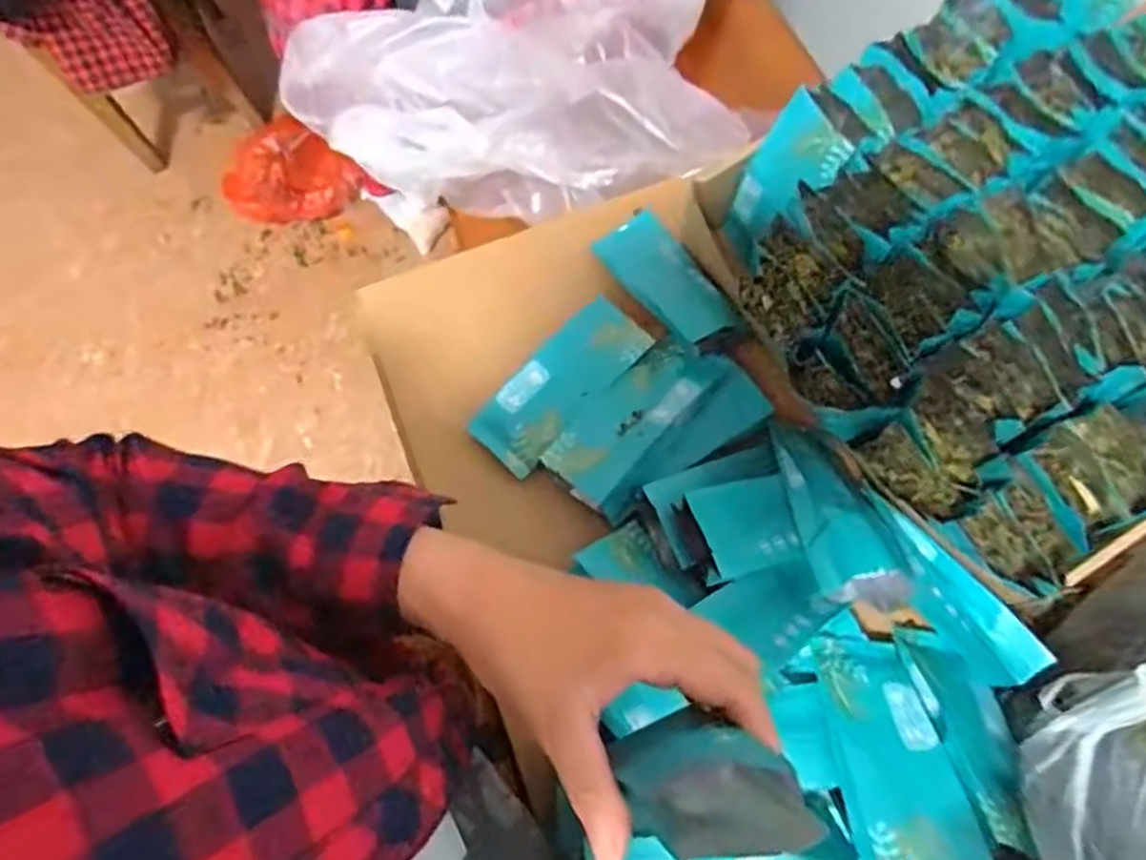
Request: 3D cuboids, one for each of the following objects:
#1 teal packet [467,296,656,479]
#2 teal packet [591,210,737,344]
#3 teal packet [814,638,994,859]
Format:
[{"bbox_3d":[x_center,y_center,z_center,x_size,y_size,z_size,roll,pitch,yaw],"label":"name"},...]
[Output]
[{"bbox_3d":[-0.008,-0.031,0.520,0.053,0.009,0.130,42,77,15],"label":"teal packet"},{"bbox_3d":[0.067,-0.108,0.544,0.051,0.008,0.118,-36,64,-4],"label":"teal packet"},{"bbox_3d":[0.170,0.168,0.403,0.057,0.012,0.134,-3,37,2],"label":"teal packet"}]

